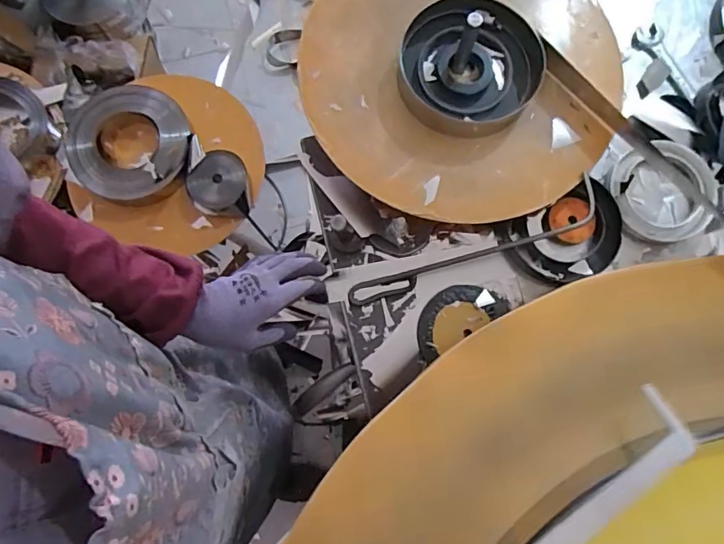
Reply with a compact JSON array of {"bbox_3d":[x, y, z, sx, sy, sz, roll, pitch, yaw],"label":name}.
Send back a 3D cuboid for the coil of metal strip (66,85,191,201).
[{"bbox_3d":[-0.445,-0.254,0.946,0.214,0.065,0.229,6,68,-16],"label":"coil of metal strip"}]

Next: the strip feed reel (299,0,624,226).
[{"bbox_3d":[0.122,-0.253,0.597,0.387,0.053,0.385,0,80,-1],"label":"strip feed reel"}]

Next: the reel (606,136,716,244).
[{"bbox_3d":[0.390,-0.106,0.626,0.129,0.024,0.134,0,80,-1],"label":"reel"}]

